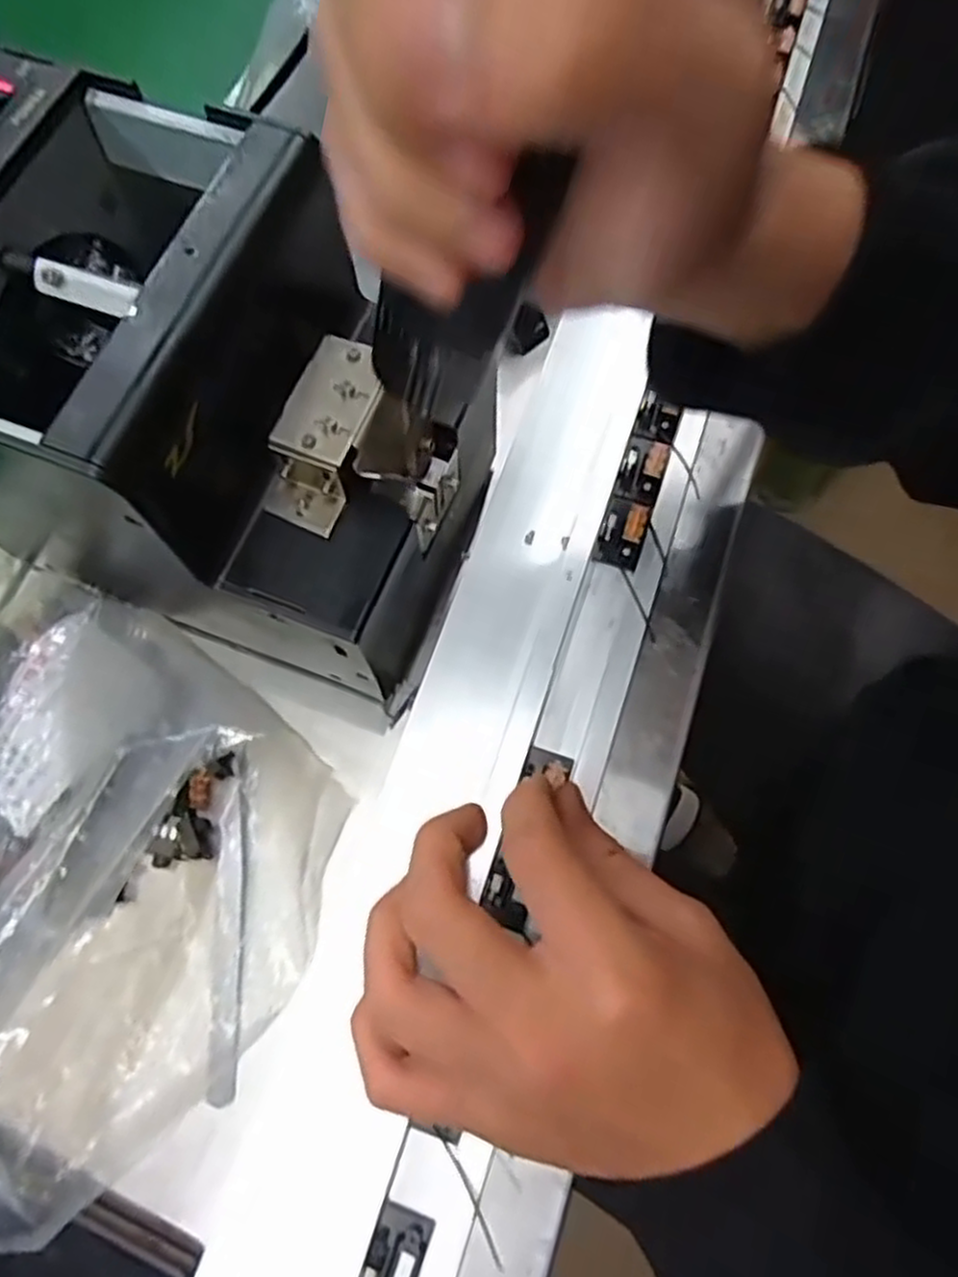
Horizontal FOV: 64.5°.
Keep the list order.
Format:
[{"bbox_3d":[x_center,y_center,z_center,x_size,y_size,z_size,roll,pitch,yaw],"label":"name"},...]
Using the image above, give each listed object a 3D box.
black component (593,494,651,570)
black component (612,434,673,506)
[{"bbox_3d":[0.059,-0.043,0.307,0.018,0.011,0.024,17,73,6],"label":"black component"},{"bbox_3d":[0.068,-0.070,0.318,0.018,0.013,0.025,17,74,6],"label":"black component"}]

